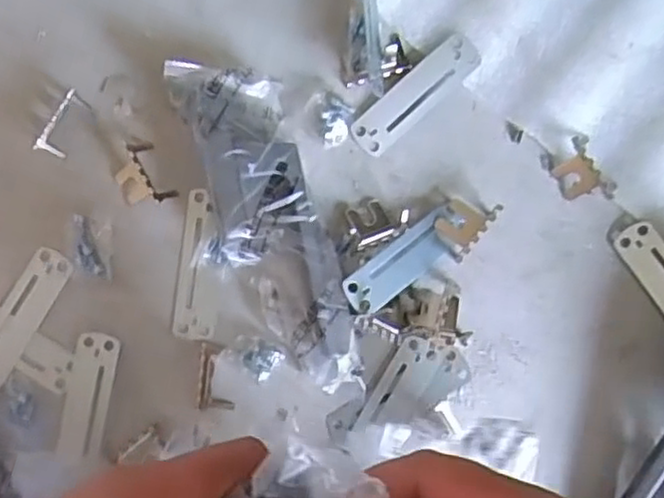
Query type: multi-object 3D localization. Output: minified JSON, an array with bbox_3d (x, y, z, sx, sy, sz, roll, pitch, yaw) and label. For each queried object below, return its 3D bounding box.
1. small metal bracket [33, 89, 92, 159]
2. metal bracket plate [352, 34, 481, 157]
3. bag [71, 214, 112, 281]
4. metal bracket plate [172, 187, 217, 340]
[{"bbox_3d":[-0.169,-0.078,0.448,0.015,0.016,0.044,32,87,1],"label":"small metal bracket"},{"bbox_3d":[0.053,-0.101,0.456,0.092,0.008,0.029,-41,88,-3],"label":"metal bracket plate"},{"bbox_3d":[-0.153,-0.001,0.450,0.025,0.004,0.040,0,87,-1],"label":"bag"},{"bbox_3d":[-0.085,0.010,0.453,0.026,0.005,0.094,5,87,-1],"label":"metal bracket plate"}]

